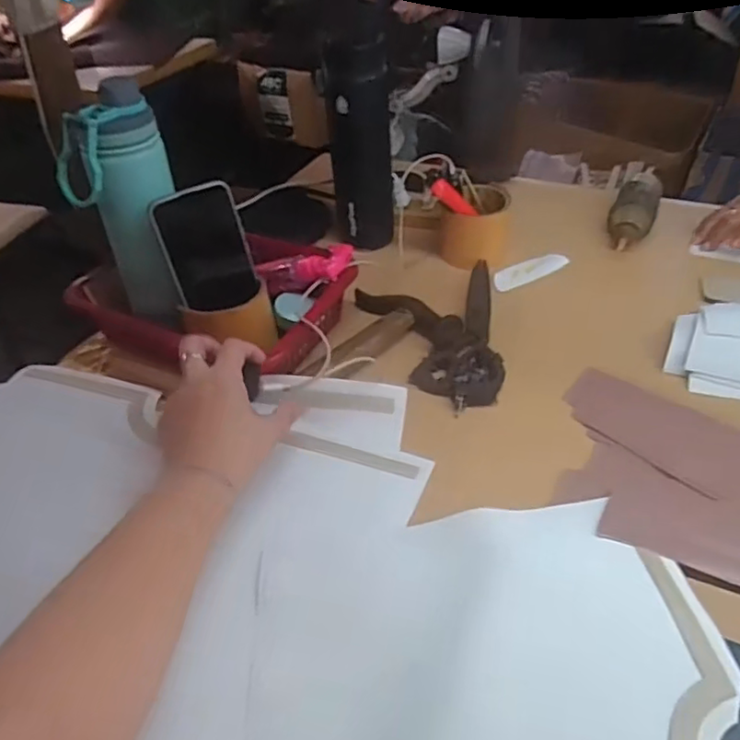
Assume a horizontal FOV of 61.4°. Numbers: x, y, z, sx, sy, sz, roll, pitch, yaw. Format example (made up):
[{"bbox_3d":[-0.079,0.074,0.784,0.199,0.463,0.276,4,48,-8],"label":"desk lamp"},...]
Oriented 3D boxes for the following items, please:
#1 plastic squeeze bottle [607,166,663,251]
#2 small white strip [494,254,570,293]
[{"bbox_3d":[0.337,-0.206,0.789,0.053,0.045,0.157,16,47,22],"label":"plastic squeeze bottle"},{"bbox_3d":[0.190,-0.118,0.747,0.098,0.008,0.031,-24,46,-18],"label":"small white strip"}]

